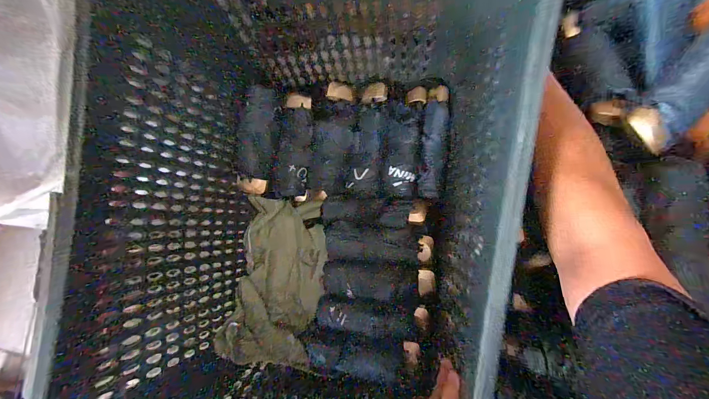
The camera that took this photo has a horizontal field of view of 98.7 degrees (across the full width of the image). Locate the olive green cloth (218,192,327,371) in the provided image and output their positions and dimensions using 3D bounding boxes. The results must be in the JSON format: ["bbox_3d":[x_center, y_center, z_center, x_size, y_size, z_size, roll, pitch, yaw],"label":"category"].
[{"bbox_3d":[-0.128,0.137,0.537,0.160,0.042,0.267,16,73,-27],"label":"olive green cloth"}]

